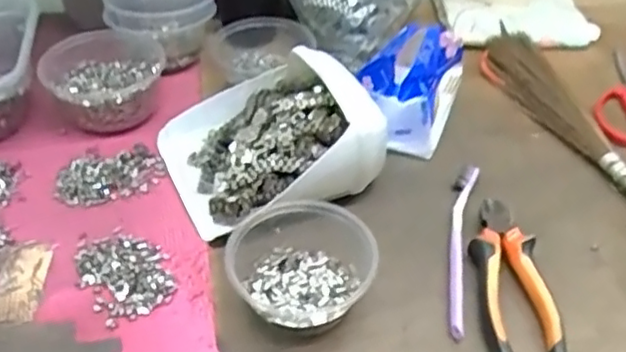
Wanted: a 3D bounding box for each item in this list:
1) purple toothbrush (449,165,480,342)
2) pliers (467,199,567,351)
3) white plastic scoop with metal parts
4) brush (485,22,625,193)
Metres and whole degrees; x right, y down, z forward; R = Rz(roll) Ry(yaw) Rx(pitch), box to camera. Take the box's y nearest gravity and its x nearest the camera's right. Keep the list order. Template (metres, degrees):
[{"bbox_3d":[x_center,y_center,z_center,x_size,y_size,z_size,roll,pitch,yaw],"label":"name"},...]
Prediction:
[{"bbox_3d":[0.120,0.055,0.541,0.018,0.015,0.179,9,42,10],"label":"purple toothbrush"},{"bbox_3d":[0.152,0.078,0.511,0.053,0.025,0.147,0,42,0],"label":"pliers"},{"bbox_3d":[-0.040,-0.040,0.583,0.169,0.070,0.155,-19,45,-20],"label":"white plastic scoop with metal parts"},{"bbox_3d":[0.256,-0.038,0.637,0.064,0.031,0.388,-8,42,-9],"label":"brush"}]

